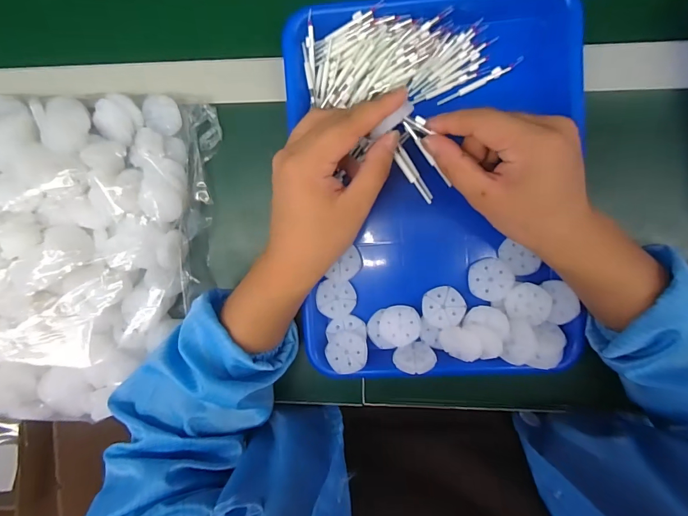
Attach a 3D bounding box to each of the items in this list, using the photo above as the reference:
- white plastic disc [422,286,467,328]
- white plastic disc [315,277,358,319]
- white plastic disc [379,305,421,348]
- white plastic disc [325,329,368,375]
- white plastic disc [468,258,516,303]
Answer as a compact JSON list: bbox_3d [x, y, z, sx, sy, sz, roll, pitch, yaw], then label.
[{"bbox_3d":[0.092,0.045,0.368,0.038,0.004,0.037,-4,74,14],"label":"white plastic disc"},{"bbox_3d":[-0.007,0.038,0.378,0.038,0.004,0.036,1,88,-16],"label":"white plastic disc"},{"bbox_3d":[0.053,0.063,0.376,0.038,0.007,0.038,0,96,5],"label":"white plastic disc"},{"bbox_3d":[0.003,0.087,0.374,0.038,0.004,0.038,-2,70,4],"label":"white plastic disc"},{"bbox_3d":[0.133,0.020,0.367,0.038,0.005,0.038,29,92,18],"label":"white plastic disc"}]

